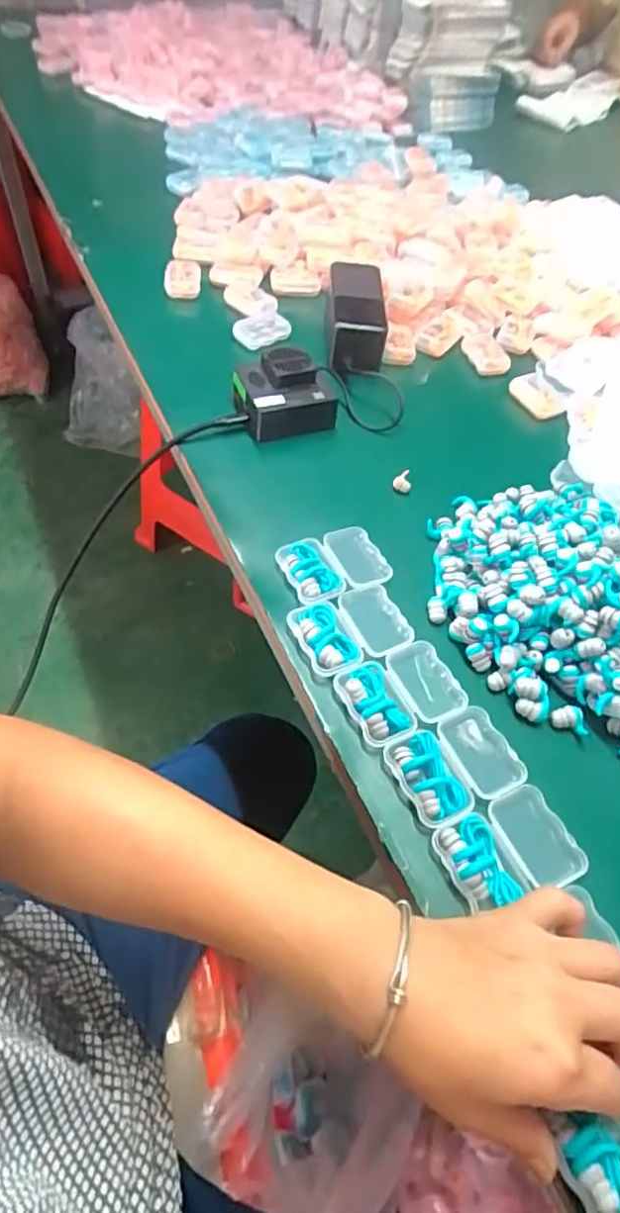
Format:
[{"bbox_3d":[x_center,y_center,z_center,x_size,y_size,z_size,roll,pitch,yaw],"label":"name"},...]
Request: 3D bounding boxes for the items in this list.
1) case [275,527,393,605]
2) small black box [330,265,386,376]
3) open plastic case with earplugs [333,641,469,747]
[{"bbox_3d":[0.018,-0.033,0.451,0.075,0.013,0.053,-20,59,-21],"label":"case"},{"bbox_3d":[0.046,-0.294,0.620,0.055,0.035,0.149,4,53,-4],"label":"small black box"},{"bbox_3d":[0.059,0.052,0.394,0.074,0.018,0.055,-20,59,-21],"label":"open plastic case with earplugs"}]

